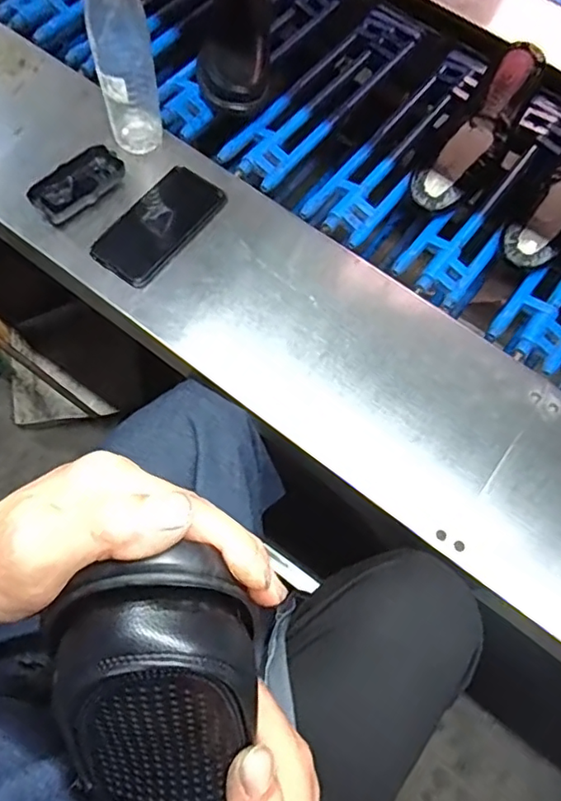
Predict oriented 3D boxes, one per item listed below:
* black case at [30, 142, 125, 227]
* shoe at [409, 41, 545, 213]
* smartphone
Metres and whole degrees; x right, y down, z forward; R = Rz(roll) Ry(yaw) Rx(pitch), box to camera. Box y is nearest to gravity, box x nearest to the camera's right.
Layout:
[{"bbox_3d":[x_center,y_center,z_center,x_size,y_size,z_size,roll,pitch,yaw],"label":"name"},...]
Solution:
[{"bbox_3d":[-0.236,-0.253,0.659,0.056,0.026,0.109,38,72,11],"label":"black case"},{"bbox_3d":[0.257,-0.348,0.739,0.076,0.086,0.258,33,71,9],"label":"shoe"},{"bbox_3d":[-0.139,-0.208,0.652,0.086,0.017,0.170,33,71,9],"label":"smartphone"}]

